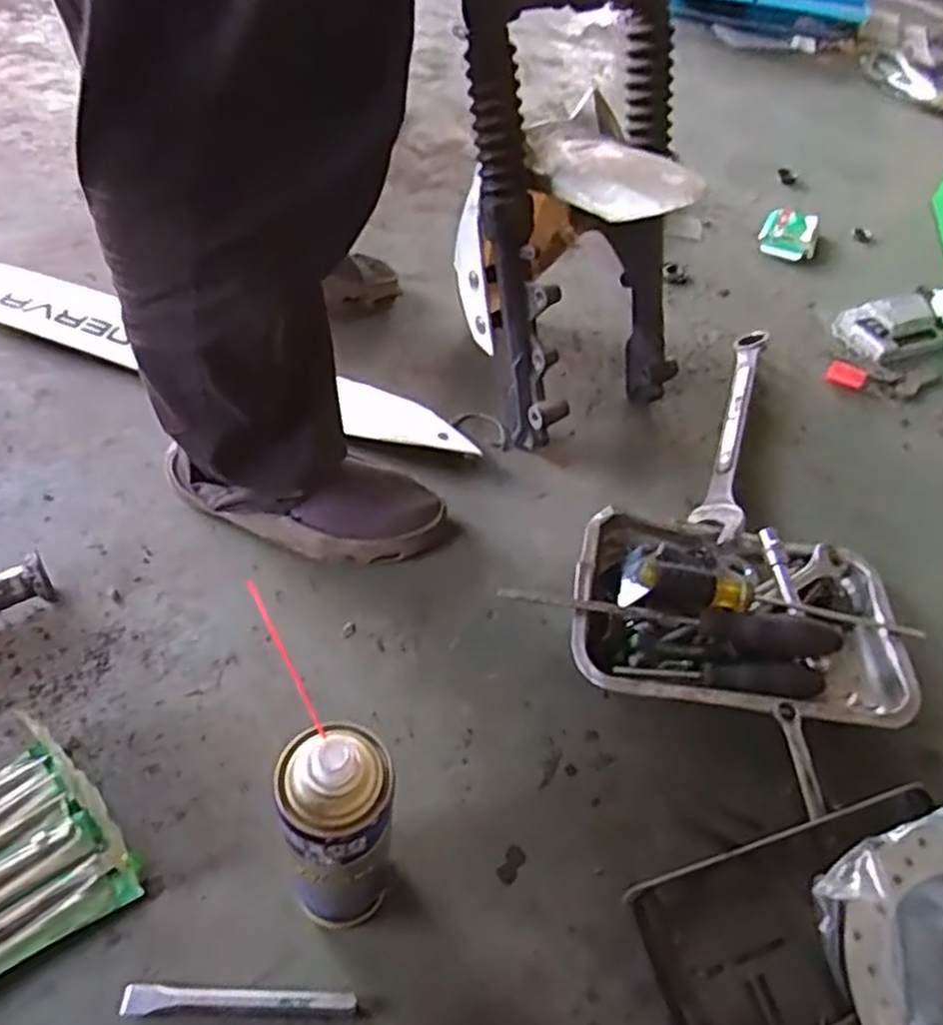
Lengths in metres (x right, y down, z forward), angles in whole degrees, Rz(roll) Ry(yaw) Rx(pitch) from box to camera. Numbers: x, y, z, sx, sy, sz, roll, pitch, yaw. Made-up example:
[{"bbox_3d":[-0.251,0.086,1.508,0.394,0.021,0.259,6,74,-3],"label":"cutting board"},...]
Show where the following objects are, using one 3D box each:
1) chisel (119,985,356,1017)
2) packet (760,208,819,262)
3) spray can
[{"bbox_3d":[-0.153,0.324,0.498,0.149,0.016,0.016,2,51,-4],"label":"chisel"},{"bbox_3d":[0.516,-0.453,1.225,0.084,0.025,0.125,17,51,8],"label":"packet"},{"bbox_3d":[-0.082,0.199,0.470,0.060,0.226,0.065,3,51,-4],"label":"spray can"}]

